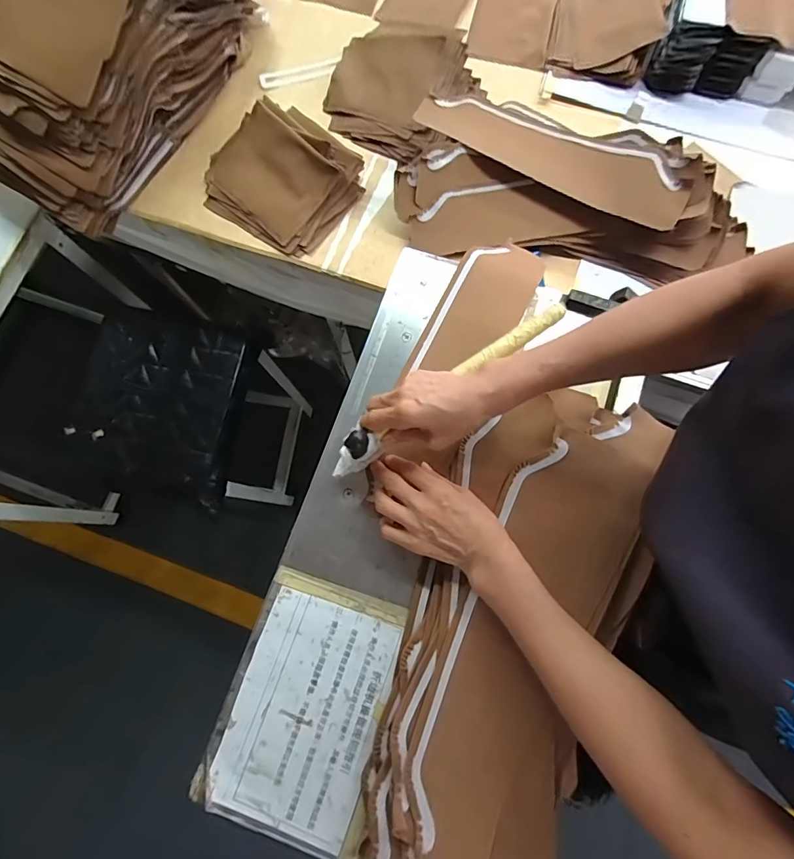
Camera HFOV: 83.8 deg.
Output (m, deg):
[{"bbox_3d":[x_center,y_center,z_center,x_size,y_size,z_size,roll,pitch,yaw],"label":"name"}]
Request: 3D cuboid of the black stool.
[{"bbox_3d":[-0.441,-0.018,1.056,0.325,0.471,0.343,15,78,5],"label":"black stool"}]

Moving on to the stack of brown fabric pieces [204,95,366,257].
[{"bbox_3d":[-0.186,-0.403,0.686,0.238,0.055,0.199,38,80,9],"label":"stack of brown fabric pieces"}]

